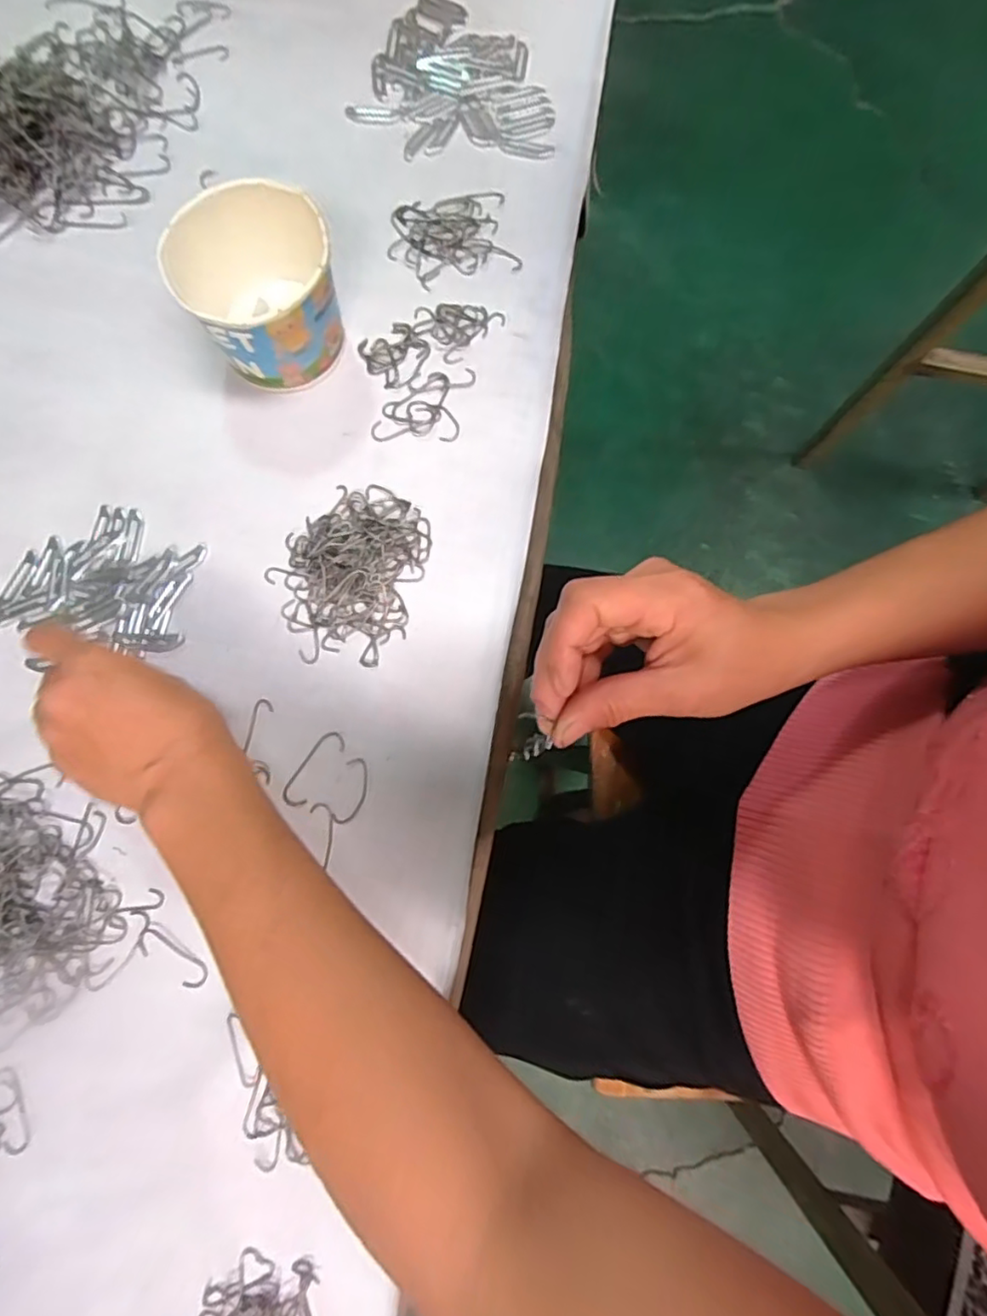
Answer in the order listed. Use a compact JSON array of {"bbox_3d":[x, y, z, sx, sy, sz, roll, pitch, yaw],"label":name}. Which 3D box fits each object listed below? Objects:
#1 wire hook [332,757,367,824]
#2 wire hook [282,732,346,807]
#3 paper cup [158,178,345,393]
[{"bbox_3d":[-0.082,0.078,0.352,0.016,0.004,0.039,13,80,1],"label":"wire hook"},{"bbox_3d":[-0.106,0.065,0.357,0.016,0.004,0.049,34,81,5],"label":"wire hook"},{"bbox_3d":[-0.139,-0.220,0.369,0.091,0.083,0.081,-27,81,-6],"label":"paper cup"}]

